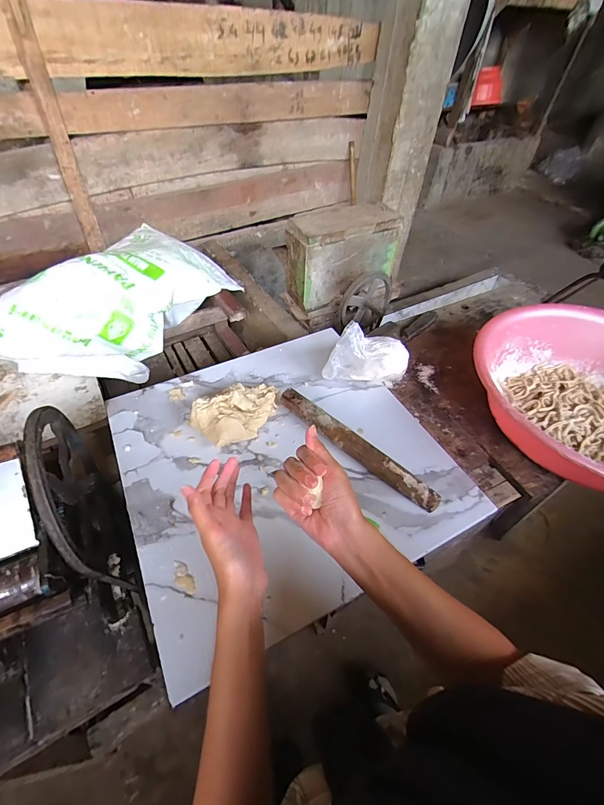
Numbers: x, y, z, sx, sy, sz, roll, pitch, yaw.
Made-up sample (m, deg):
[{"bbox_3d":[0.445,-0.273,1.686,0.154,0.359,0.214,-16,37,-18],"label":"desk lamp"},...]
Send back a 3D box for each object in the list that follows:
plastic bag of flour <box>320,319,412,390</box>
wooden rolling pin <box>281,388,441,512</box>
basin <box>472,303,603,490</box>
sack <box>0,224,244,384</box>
[{"bbox_3d":[0.126,-0.090,0.685,0.170,0.121,0.069,-8,50,-11],"label":"plastic bag of flour"},{"bbox_3d":[0.085,0.071,0.594,0.301,0.035,0.032,34,55,23],"label":"wooden rolling pin"},{"bbox_3d":[0.501,0.004,0.620,0.400,0.137,0.388,2,49,-2],"label":"basin"},{"bbox_3d":[-0.525,-0.315,1.067,0.403,0.175,0.657,20,51,13],"label":"sack"}]

